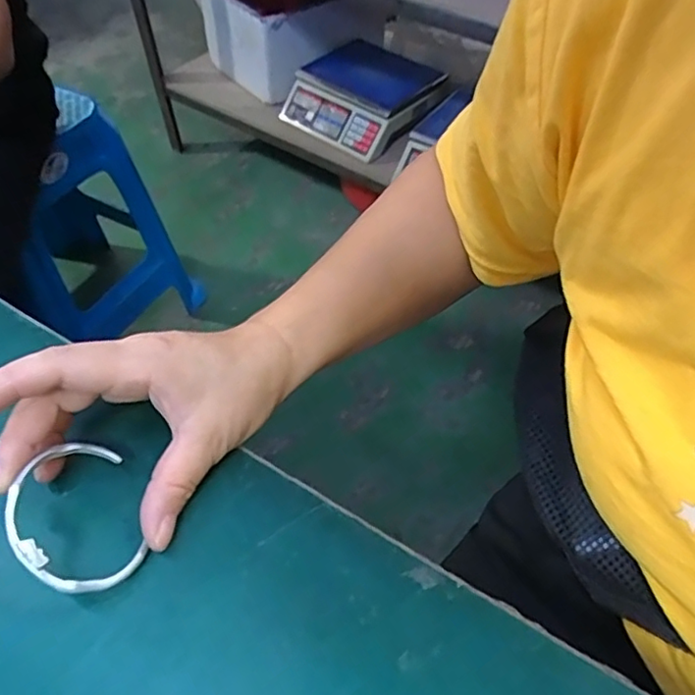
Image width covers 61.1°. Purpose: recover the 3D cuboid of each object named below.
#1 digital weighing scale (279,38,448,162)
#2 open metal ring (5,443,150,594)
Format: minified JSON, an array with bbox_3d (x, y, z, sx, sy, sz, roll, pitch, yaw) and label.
[{"bbox_3d":[0.026,-0.575,1.333,0.269,0.123,0.262,37,60,26],"label":"digital weighing scale"},{"bbox_3d":[-0.120,0.074,0.259,0.050,0.007,0.067,-9,64,-36],"label":"open metal ring"}]

